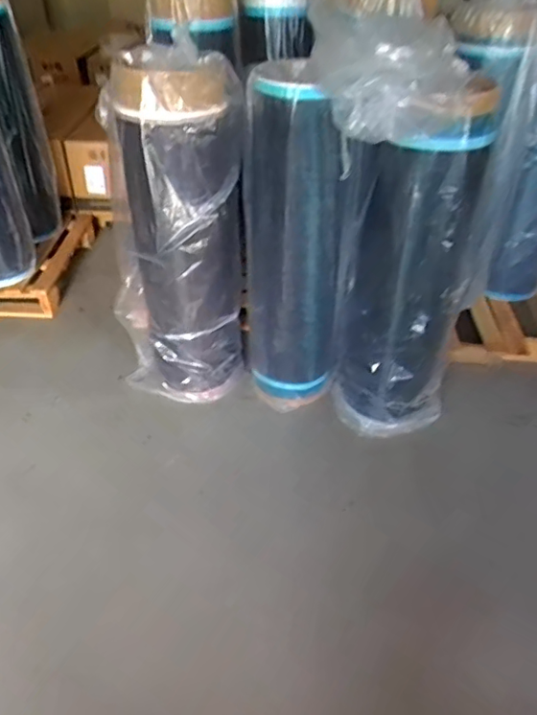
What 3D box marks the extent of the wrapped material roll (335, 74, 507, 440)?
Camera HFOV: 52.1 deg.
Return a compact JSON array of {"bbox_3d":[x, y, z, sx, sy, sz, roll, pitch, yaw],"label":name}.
[{"bbox_3d":[0.440,-0.244,1.741,0.343,1.093,0.342,4,42,6],"label":"wrapped material roll"}]

